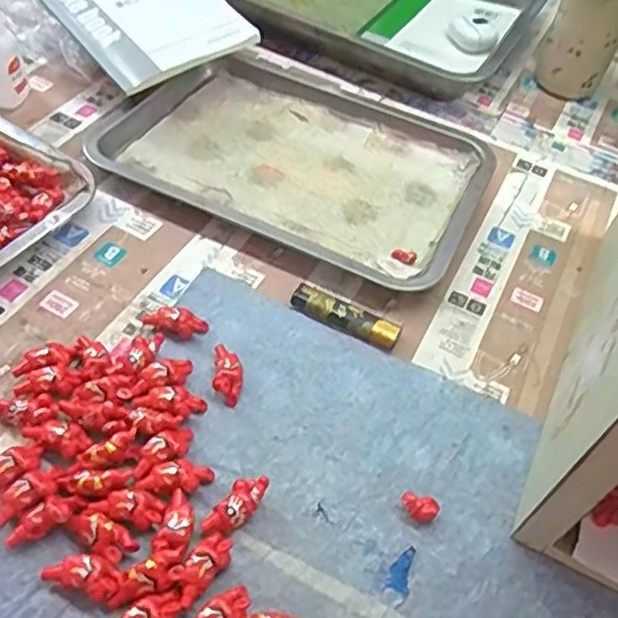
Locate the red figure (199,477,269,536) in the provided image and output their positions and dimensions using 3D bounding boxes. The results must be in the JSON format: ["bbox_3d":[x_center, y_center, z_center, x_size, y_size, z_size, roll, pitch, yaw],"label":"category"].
[{"bbox_3d":[-0.041,0.111,0.361,0.018,0.013,0.042,35,56,20],"label":"red figure"}]

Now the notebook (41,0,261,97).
[{"bbox_3d":[-0.157,-0.283,0.601,0.134,0.014,0.196,-35,68,-18],"label":"notebook"}]

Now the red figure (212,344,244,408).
[{"bbox_3d":[-0.052,0.042,0.417,0.019,0.014,0.042,1,52,-6],"label":"red figure"}]

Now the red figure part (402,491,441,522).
[{"bbox_3d":[0.064,0.115,0.371,0.021,0.014,0.013,22,52,11],"label":"red figure part"}]

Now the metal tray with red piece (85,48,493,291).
[{"bbox_3d":[0.001,-0.142,0.570,0.304,0.025,0.236,25,53,13],"label":"metal tray with red piece"}]

